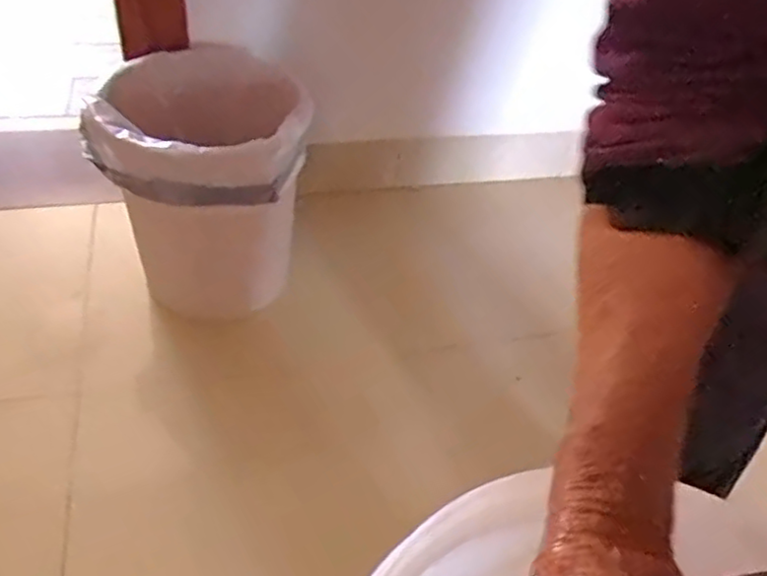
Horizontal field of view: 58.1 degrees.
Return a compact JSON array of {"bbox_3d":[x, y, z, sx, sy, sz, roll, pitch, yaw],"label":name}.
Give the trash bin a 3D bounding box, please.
[{"bbox_3d":[-0.226,-0.122,0.904,0.247,0.277,0.258,-1,43,-8],"label":"trash bin"}]

